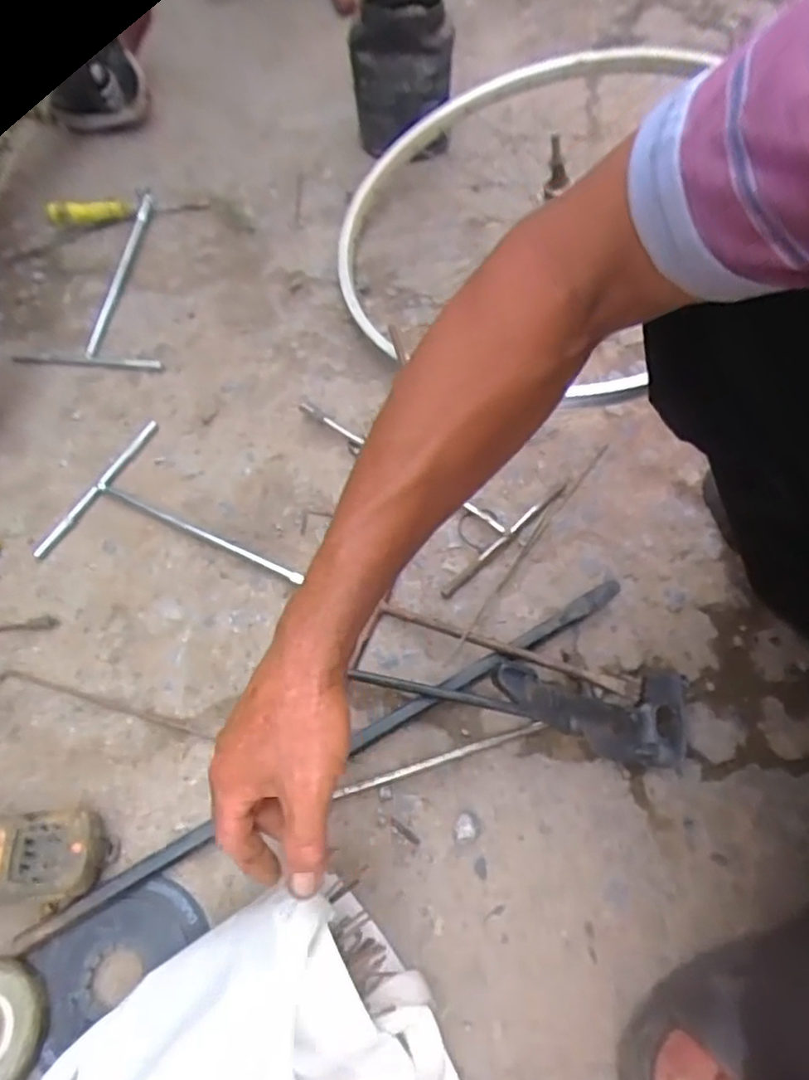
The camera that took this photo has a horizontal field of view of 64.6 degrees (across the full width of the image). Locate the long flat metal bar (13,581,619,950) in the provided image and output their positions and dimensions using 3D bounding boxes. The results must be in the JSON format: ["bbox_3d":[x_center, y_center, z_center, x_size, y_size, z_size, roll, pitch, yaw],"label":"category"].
[{"bbox_3d":[-0.043,0.168,0.531,0.539,0.023,0.022,-28,64,-15],"label":"long flat metal bar"}]

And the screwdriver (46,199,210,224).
[{"bbox_3d":[-0.371,-0.448,0.857,0.197,0.025,0.021,-13,61,-7],"label":"screwdriver"}]

